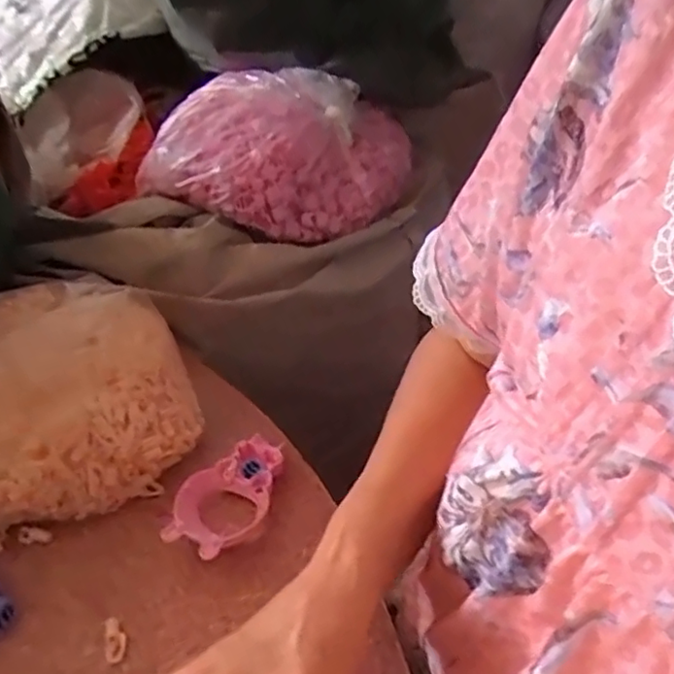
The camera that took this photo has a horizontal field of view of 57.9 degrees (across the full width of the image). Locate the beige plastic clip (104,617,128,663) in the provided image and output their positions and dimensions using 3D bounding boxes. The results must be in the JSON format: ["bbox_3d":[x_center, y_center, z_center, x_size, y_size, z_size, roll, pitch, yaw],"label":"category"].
[{"bbox_3d":[-0.130,0.178,0.359,0.012,0.009,0.025,-11,65,-15],"label":"beige plastic clip"}]

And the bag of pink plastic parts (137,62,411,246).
[{"bbox_3d":[-0.075,-0.215,0.679,0.283,0.096,0.244,21,47,24],"label":"bag of pink plastic parts"}]

